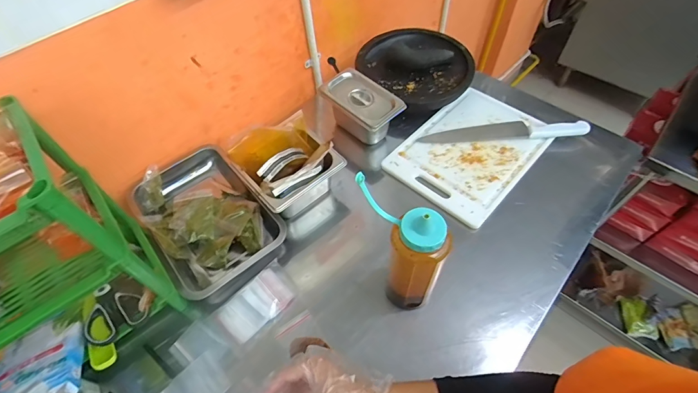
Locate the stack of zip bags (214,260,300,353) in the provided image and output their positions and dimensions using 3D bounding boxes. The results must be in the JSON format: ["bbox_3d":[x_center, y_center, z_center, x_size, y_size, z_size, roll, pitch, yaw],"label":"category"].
[{"bbox_3d":[-0.154,0.185,0.637,0.087,0.023,0.134,36,64,24],"label":"stack of zip bags"}]

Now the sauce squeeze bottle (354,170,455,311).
[{"bbox_3d":[0.072,0.092,0.551,0.136,0.257,0.071,18,58,14],"label":"sauce squeeze bottle"}]

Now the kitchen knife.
[{"bbox_3d":[0.347,-0.154,0.824,0.356,0.024,0.055,0,55,2],"label":"kitchen knife"}]

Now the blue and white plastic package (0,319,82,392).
[{"bbox_3d":[-0.449,0.249,0.530,0.124,0.037,0.188,-27,38,-16],"label":"blue and white plastic package"}]

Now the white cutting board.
[{"bbox_3d":[0.271,-0.116,0.821,0.255,0.024,0.338,37,64,24],"label":"white cutting board"}]

